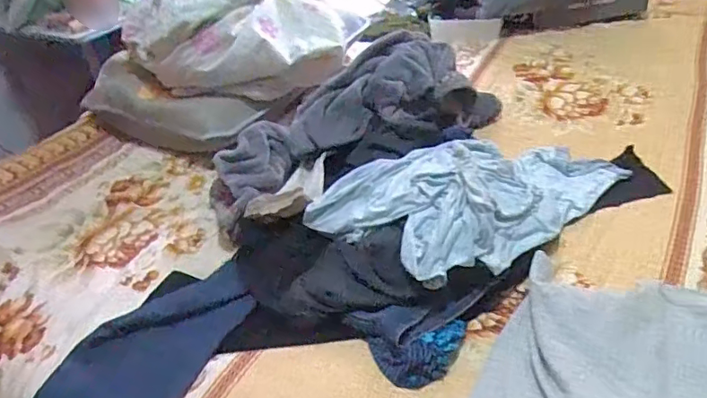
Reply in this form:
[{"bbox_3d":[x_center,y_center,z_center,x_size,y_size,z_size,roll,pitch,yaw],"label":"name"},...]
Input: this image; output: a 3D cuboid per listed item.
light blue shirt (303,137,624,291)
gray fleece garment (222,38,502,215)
[{"bbox_3d":[0.199,-0.032,0.903,0.482,0.099,0.284,-30,45,-26],"label":"light blue shirt"},{"bbox_3d":[0.005,-0.167,1.072,0.592,0.145,0.225,-25,43,-21],"label":"gray fleece garment"}]

